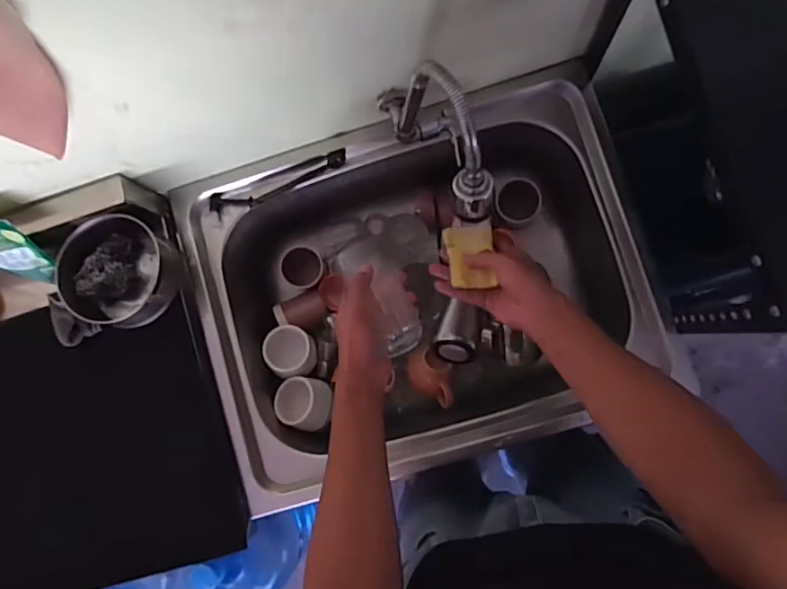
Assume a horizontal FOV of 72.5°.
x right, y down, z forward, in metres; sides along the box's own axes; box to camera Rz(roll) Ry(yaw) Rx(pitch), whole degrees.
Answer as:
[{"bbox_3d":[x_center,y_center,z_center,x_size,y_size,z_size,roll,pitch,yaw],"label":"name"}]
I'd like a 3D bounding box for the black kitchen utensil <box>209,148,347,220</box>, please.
[{"bbox_3d":[-0.166,-0.164,0.778,0.207,0.021,0.042,-21,83,4],"label":"black kitchen utensil"}]

